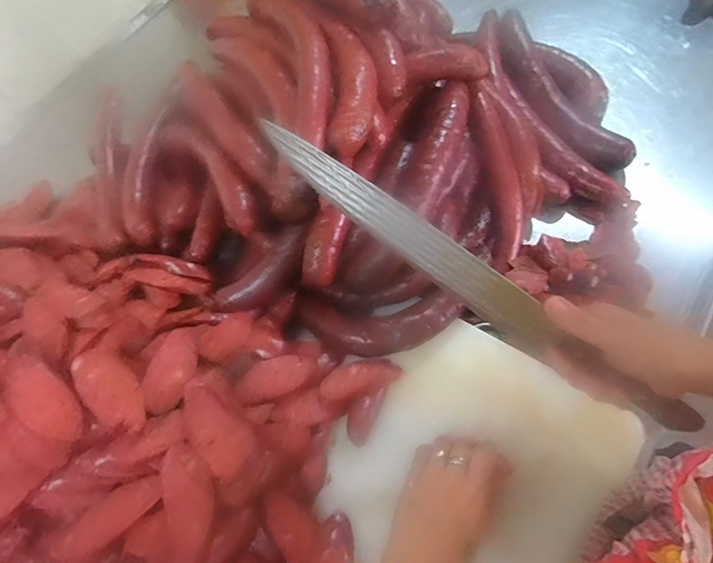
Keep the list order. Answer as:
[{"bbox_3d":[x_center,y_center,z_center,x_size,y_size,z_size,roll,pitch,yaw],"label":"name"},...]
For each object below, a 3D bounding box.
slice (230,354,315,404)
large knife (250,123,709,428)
[{"bbox_3d":[-0.084,0.100,0.454,0.082,0.011,0.039,-10,71,-19],"label":"slice"},{"bbox_3d":[0.103,0.006,0.350,0.408,0.035,0.023,35,72,-4],"label":"large knife"}]

